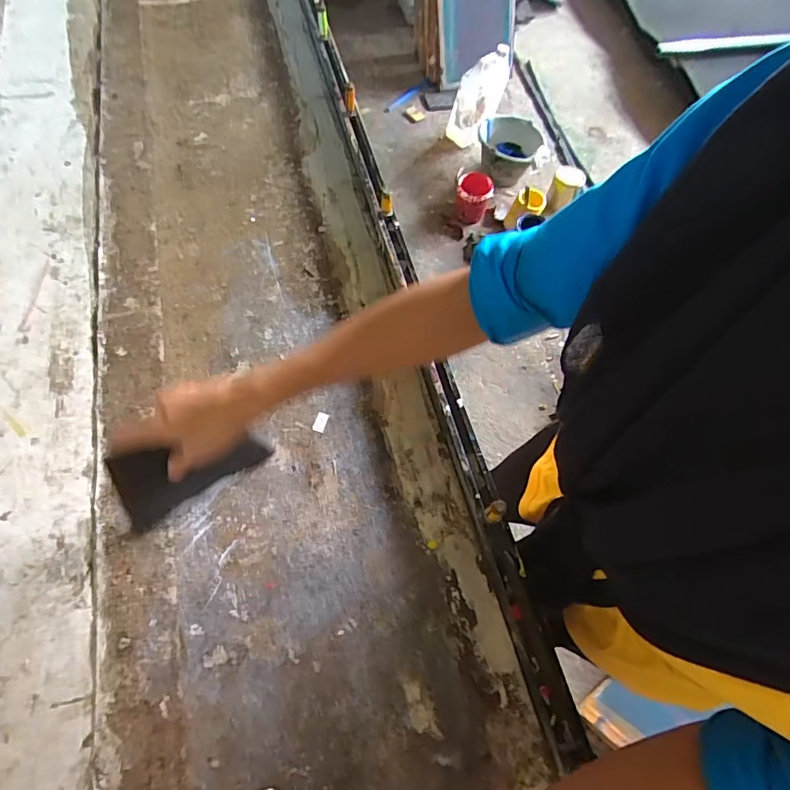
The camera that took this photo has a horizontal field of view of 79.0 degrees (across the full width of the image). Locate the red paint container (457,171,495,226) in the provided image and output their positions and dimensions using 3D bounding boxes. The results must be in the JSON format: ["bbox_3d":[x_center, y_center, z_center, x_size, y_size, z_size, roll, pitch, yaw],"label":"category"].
[{"bbox_3d":[0.286,-0.719,1.745,0.131,0.136,0.136,13,63,3],"label":"red paint container"}]

